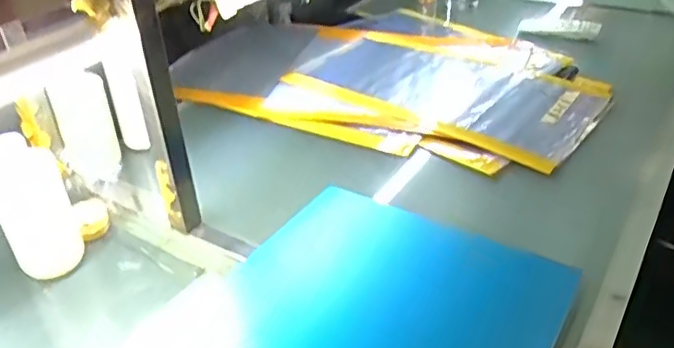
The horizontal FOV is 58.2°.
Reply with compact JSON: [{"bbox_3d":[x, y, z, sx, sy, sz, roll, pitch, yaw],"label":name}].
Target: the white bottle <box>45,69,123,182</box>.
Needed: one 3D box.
[{"bbox_3d":[-0.375,-0.071,0.913,0.082,0.155,0.050,-5,33,-4],"label":"white bottle"}]

